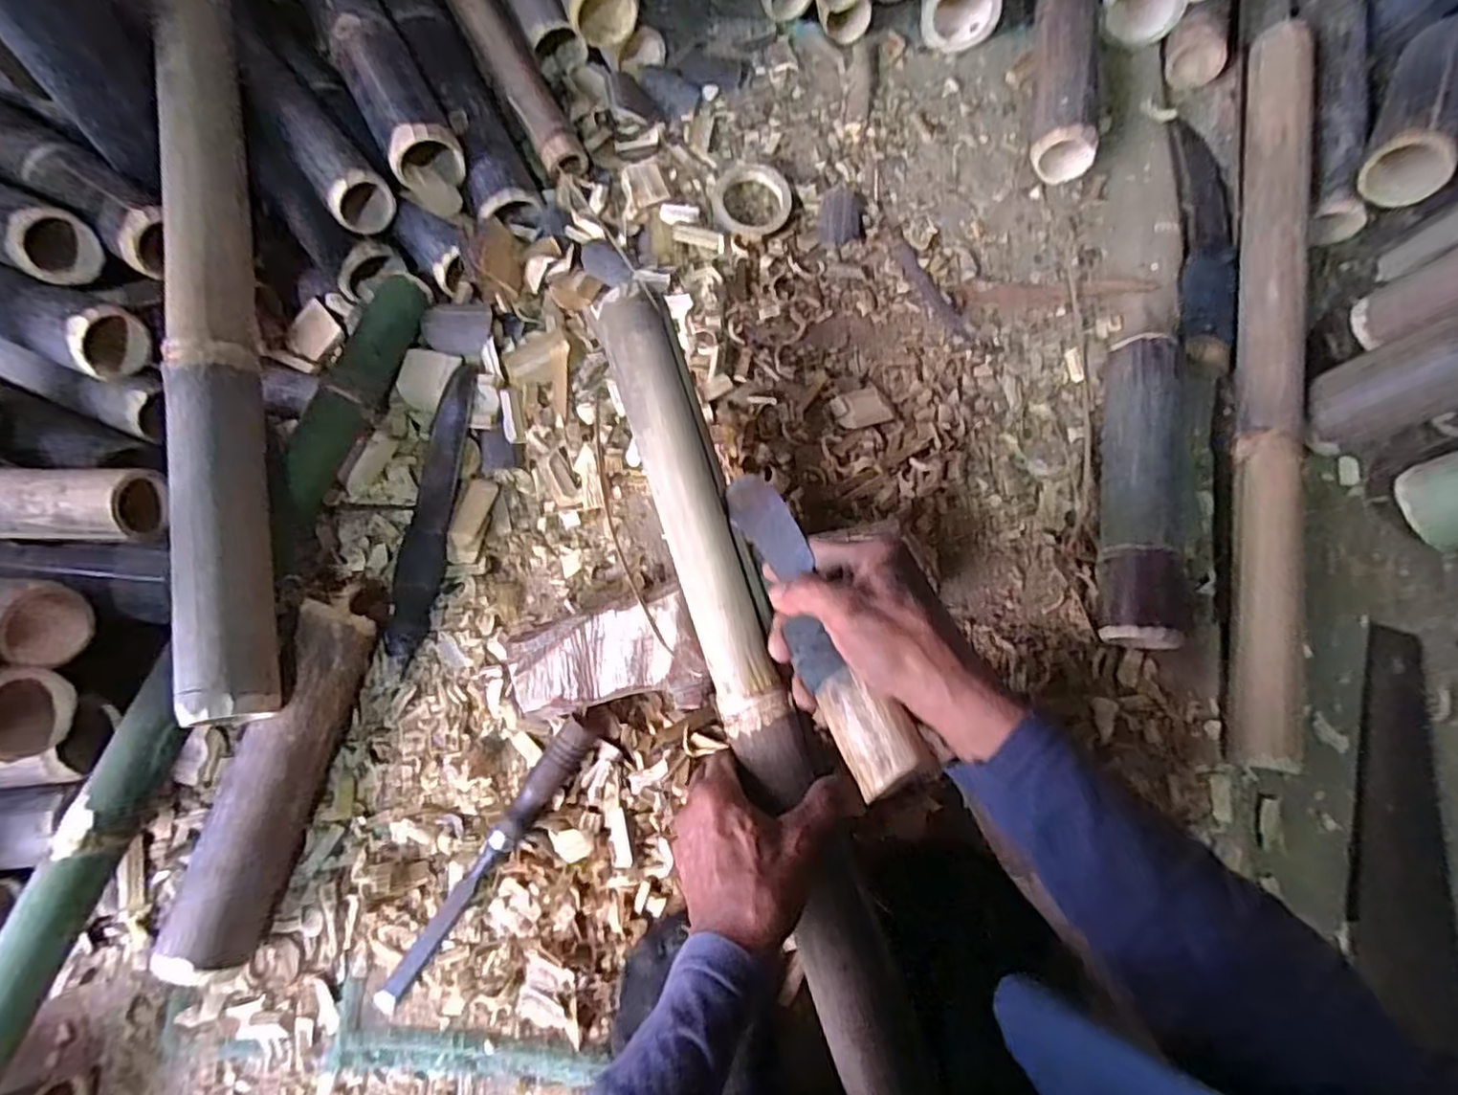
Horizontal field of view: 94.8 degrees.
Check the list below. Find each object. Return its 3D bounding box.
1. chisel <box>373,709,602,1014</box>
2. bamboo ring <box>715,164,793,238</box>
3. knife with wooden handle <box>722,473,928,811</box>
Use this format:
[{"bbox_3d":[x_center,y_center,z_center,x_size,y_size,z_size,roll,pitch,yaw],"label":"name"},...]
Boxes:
[{"bbox_3d":[-0.178,0.227,0.493,0.025,0.026,0.244,36,79,10],"label":"chisel"},{"bbox_3d":[0.024,-0.344,0.656,0.075,0.012,0.083,-1,75,1],"label":"bamboo ring"},{"bbox_3d":[0.049,0.038,0.409,0.045,0.031,0.225,-39,50,21],"label":"knife with wooden handle"}]

